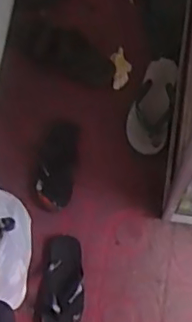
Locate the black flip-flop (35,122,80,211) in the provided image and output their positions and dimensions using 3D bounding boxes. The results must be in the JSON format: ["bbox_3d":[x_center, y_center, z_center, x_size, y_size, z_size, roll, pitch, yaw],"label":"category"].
[{"bbox_3d":[-0.098,0.009,1.452,0.096,0.031,0.227,6,72,4],"label":"black flip-flop"}]

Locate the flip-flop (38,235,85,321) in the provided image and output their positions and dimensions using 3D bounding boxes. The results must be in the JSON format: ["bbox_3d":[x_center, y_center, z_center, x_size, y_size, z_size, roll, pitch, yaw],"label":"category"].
[{"bbox_3d":[-0.075,0.294,1.357,0.098,0.032,0.233,5,72,4],"label":"flip-flop"}]

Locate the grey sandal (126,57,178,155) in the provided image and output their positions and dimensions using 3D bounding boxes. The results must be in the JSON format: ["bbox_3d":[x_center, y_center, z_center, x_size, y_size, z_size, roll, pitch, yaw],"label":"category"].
[{"bbox_3d":[0.144,-0.146,1.482,0.102,0.038,0.267,11,73,6],"label":"grey sandal"}]

